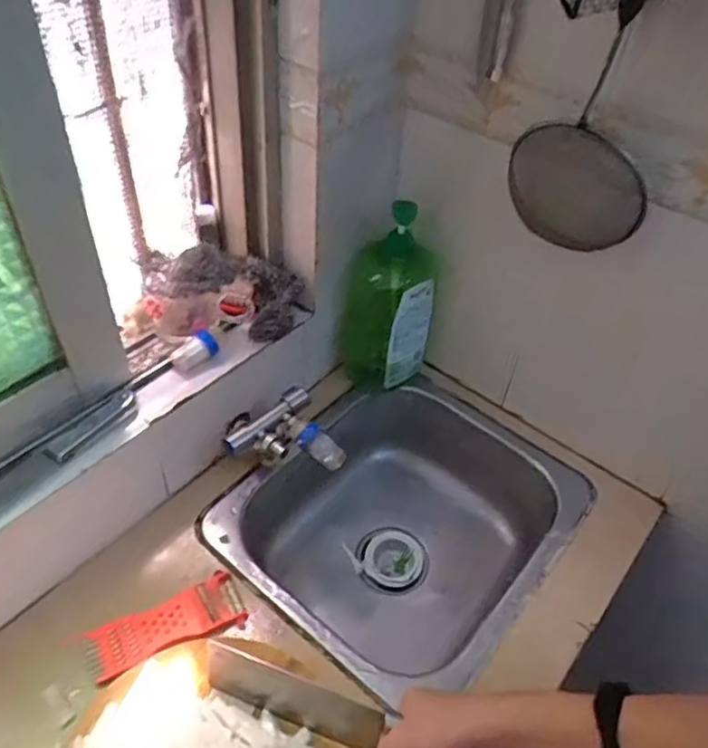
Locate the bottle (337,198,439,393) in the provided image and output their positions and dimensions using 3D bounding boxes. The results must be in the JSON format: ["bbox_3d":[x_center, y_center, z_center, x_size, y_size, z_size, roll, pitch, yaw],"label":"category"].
[{"bbox_3d":[0.048,-0.099,0.887,0.115,0.250,0.088,14,46,8],"label":"bottle"}]

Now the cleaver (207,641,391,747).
[{"bbox_3d":[-0.011,0.328,0.625,0.294,0.066,0.035,13,46,17],"label":"cleaver"}]

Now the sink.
[{"bbox_3d":[0.061,0.217,0.903,0.378,0.189,0.412,34,52,24],"label":"sink"}]

